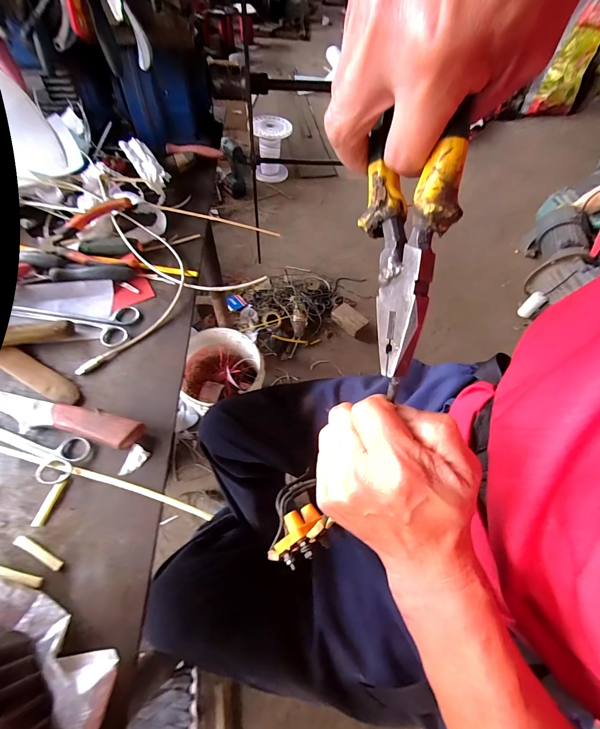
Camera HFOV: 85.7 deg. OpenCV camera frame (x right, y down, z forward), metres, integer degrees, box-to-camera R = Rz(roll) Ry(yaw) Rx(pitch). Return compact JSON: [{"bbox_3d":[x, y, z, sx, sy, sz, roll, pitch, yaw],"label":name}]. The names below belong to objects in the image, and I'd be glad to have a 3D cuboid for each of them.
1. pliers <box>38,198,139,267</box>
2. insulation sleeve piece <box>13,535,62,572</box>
[{"bbox_3d":[-0.292,-0.195,0.464,0.141,0.044,0.100,11,58,3],"label":"pliers"},{"bbox_3d":[-0.228,0.164,0.282,0.050,0.004,0.008,24,60,11],"label":"insulation sleeve piece"}]

